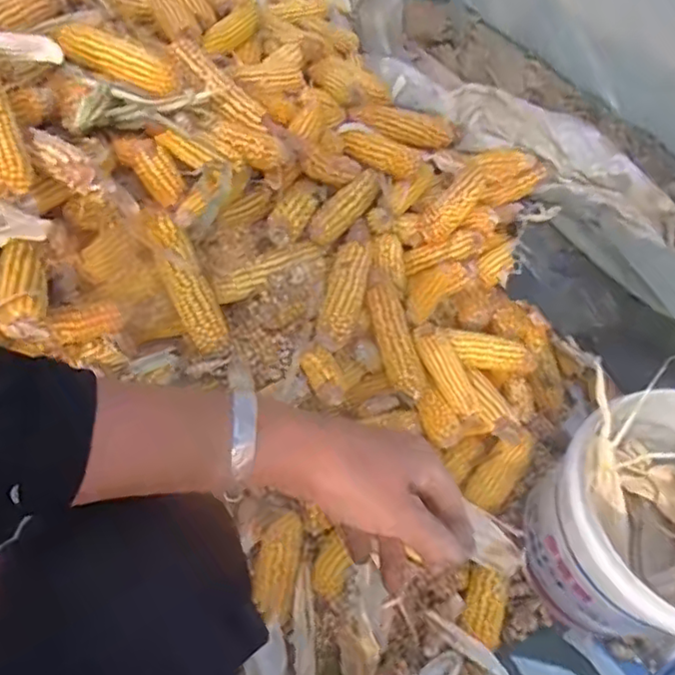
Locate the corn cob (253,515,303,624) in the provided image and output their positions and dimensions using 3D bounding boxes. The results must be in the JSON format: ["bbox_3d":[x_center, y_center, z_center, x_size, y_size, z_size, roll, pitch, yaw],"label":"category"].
[{"bbox_3d":[-0.076,0.281,0.775,0.055,0.048,0.140,9,56,4],"label":"corn cob"}]

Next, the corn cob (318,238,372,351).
[{"bbox_3d":[0.010,-0.060,0.850,0.051,0.040,0.163,13,69,7],"label":"corn cob"}]

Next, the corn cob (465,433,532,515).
[{"bbox_3d":[0.230,0.187,0.879,0.057,0.041,0.121,35,61,20],"label":"corn cob"}]

